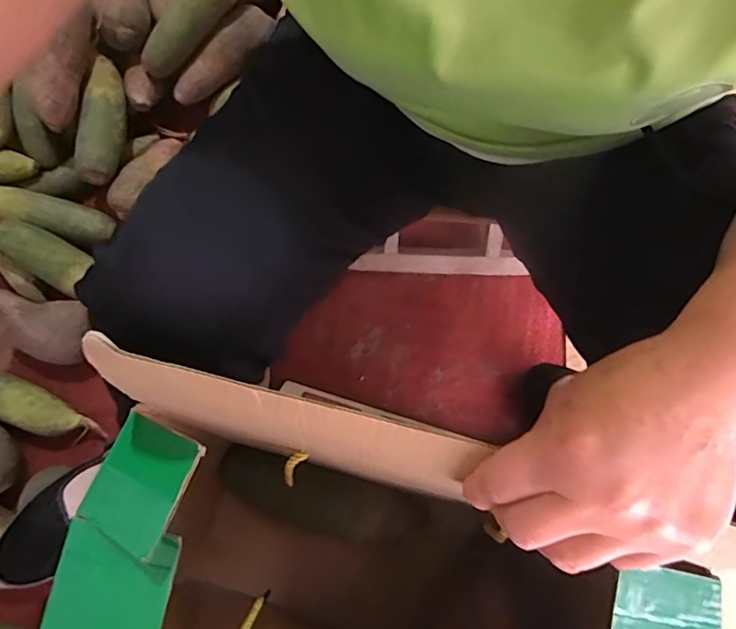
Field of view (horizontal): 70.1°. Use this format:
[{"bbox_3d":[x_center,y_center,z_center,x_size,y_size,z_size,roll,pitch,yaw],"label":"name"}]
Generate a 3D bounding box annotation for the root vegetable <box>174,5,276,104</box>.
[{"bbox_3d":[-0.207,-0.368,0.752,0.176,0.053,0.039,-44,77,2],"label":"root vegetable"}]

